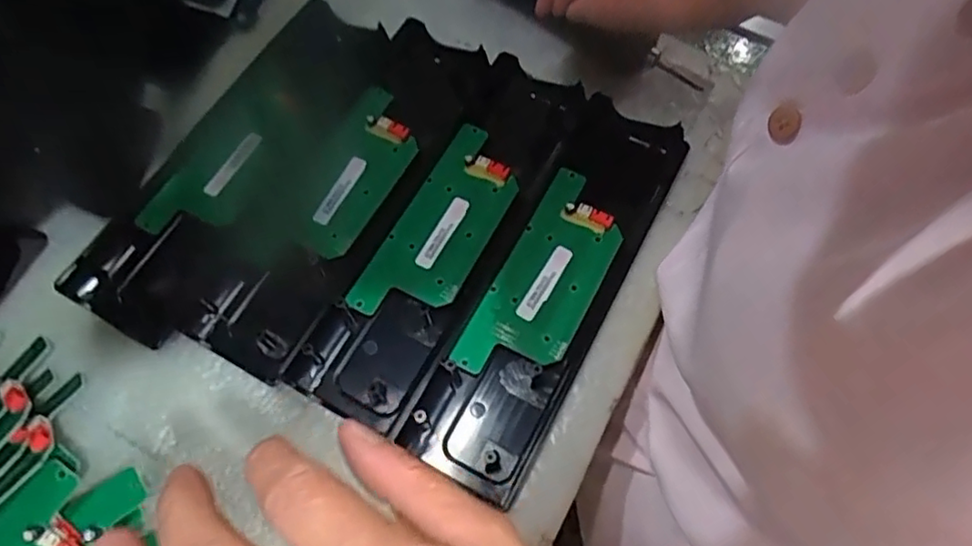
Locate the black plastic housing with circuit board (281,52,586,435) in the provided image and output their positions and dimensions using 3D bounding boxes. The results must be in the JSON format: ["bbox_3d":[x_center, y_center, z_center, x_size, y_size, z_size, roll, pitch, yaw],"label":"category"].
[{"bbox_3d":[-0.021,-0.027,0.371,0.064,0.017,0.239,26,70,11],"label":"black plastic housing with circuit board"}]

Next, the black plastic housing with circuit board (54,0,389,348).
[{"bbox_3d":[-0.155,-0.075,0.378,0.074,0.019,0.236,28,70,12],"label":"black plastic housing with circuit board"}]

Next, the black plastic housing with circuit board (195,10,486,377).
[{"bbox_3d":[-0.080,-0.054,0.382,0.063,0.018,0.245,24,69,11],"label":"black plastic housing with circuit board"}]

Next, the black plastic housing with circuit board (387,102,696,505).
[{"bbox_3d":[0.040,0.003,0.355,0.070,0.012,0.244,27,75,10],"label":"black plastic housing with circuit board"}]

